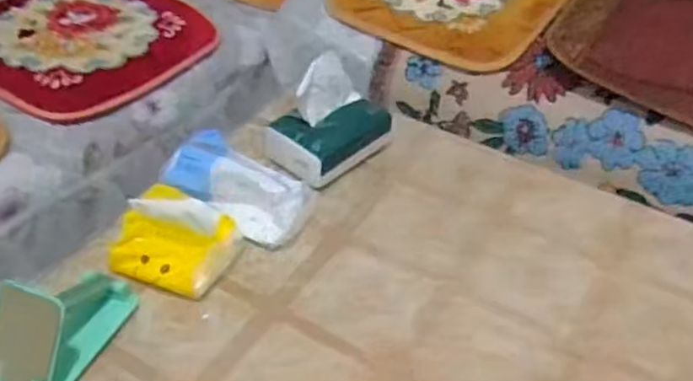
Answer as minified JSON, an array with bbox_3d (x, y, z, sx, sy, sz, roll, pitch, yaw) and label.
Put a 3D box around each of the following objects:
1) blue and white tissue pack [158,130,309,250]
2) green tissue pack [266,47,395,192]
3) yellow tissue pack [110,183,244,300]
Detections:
[{"bbox_3d":[-0.111,-0.001,0.660,0.138,0.069,0.060,20,46,20],"label":"blue and white tissue pack"},{"bbox_3d":[-0.021,-0.077,0.716,0.117,0.107,0.080,-30,51,-30],"label":"green tissue pack"},{"bbox_3d":[-0.160,0.038,0.613,0.097,0.075,0.090,16,44,16],"label":"yellow tissue pack"}]

